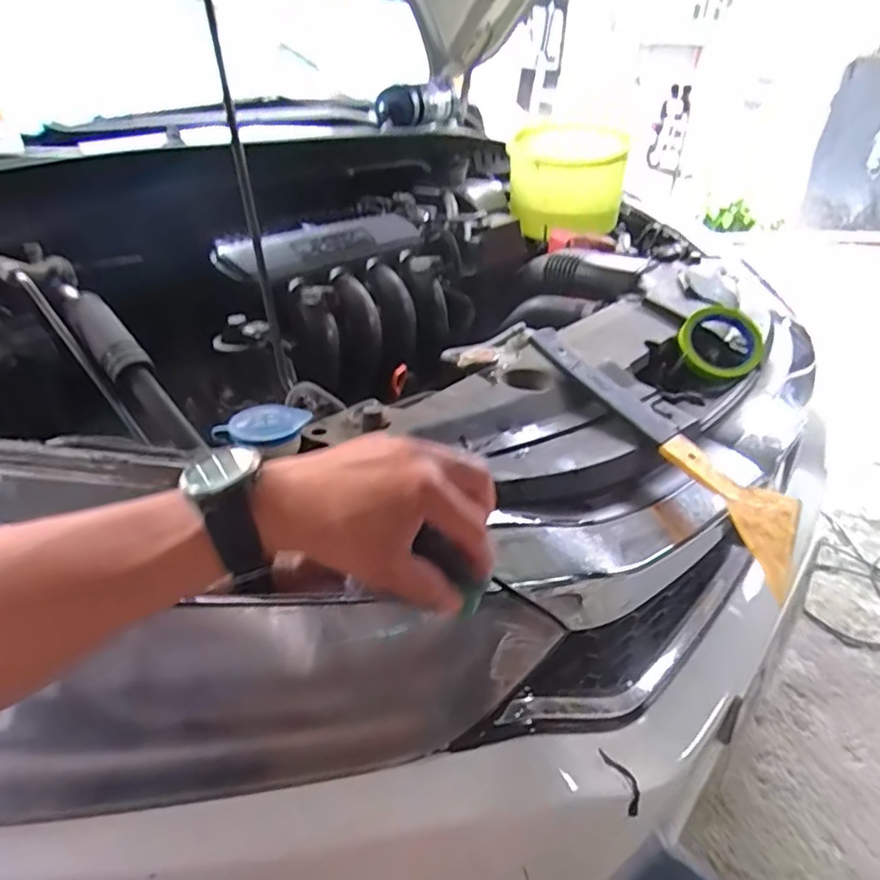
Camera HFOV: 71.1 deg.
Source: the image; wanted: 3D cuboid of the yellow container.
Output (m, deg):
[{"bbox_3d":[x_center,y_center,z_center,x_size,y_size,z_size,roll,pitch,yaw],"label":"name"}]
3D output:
[{"bbox_3d":[0.246,-0.502,1.196,0.225,0.173,0.181,5,35,5],"label":"yellow container"}]

